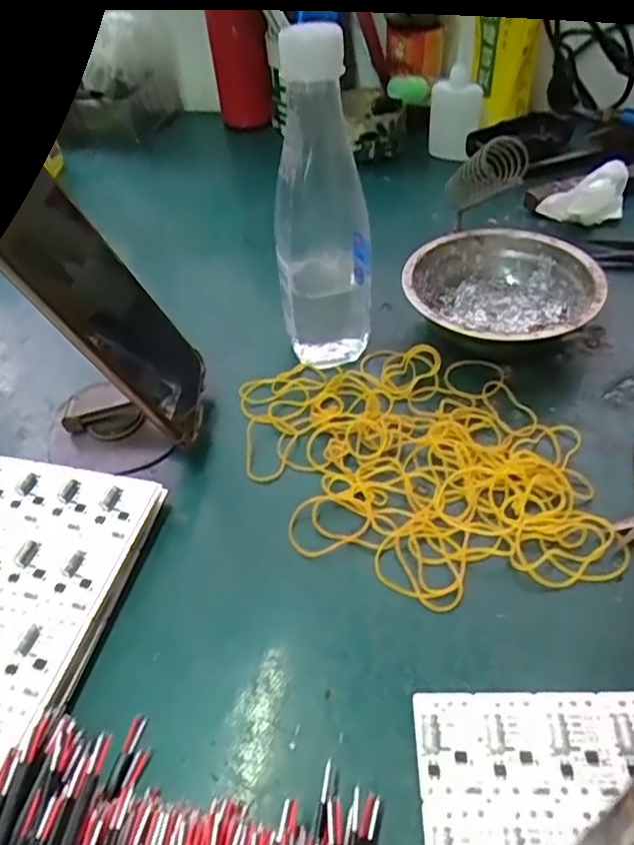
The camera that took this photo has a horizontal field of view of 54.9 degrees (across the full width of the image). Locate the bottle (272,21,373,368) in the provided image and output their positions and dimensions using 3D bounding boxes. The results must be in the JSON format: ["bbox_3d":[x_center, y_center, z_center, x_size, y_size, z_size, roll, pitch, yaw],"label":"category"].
[{"bbox_3d":[0.004,-0.124,0.363,0.056,0.189,0.050,0,46,4],"label":"bottle"}]

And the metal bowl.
[{"bbox_3d":[0.123,-0.082,0.418,0.123,0.047,0.123,8,47,12],"label":"metal bowl"}]

